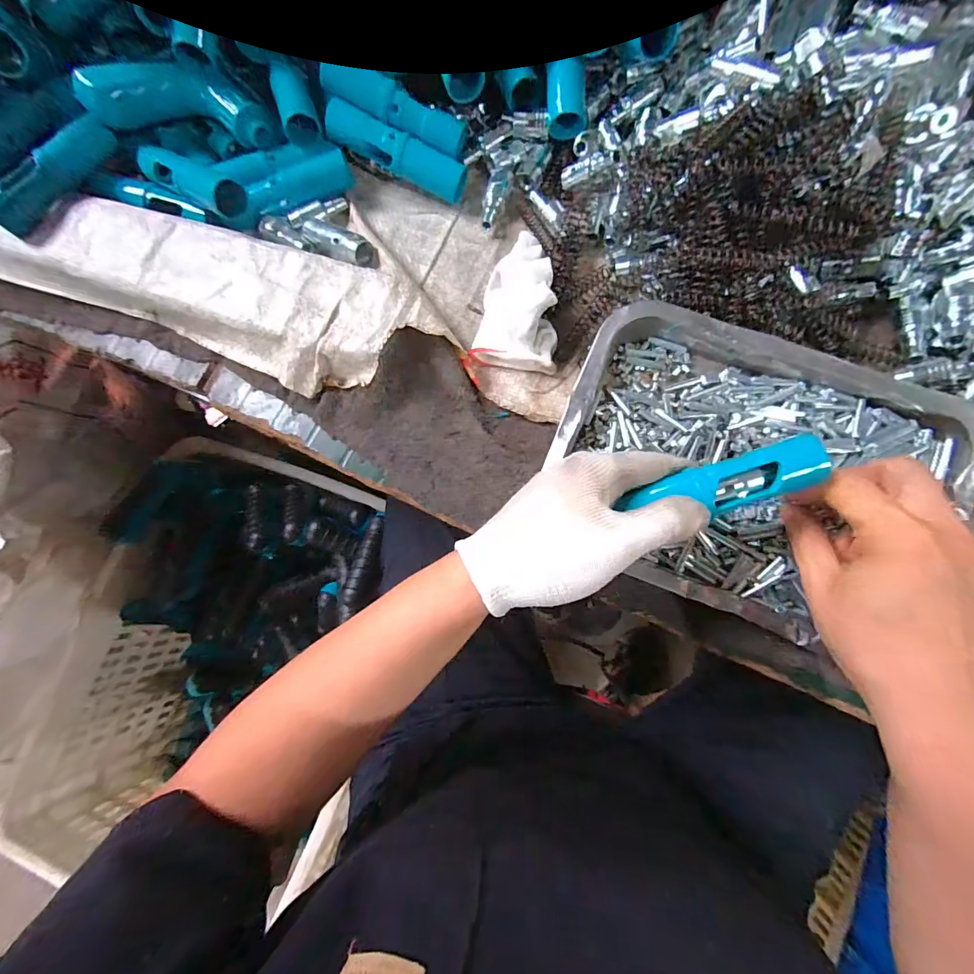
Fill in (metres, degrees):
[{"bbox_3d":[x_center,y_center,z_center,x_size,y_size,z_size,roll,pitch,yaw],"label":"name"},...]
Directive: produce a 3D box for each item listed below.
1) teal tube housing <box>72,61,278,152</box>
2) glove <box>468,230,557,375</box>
[{"bbox_3d":[-0.253,-0.319,0.365,0.144,0.029,0.049,4,85,-8],"label":"teal tube housing"},{"bbox_3d":[0.027,-0.148,0.339,0.066,0.044,0.102,10,81,8],"label":"glove"}]

